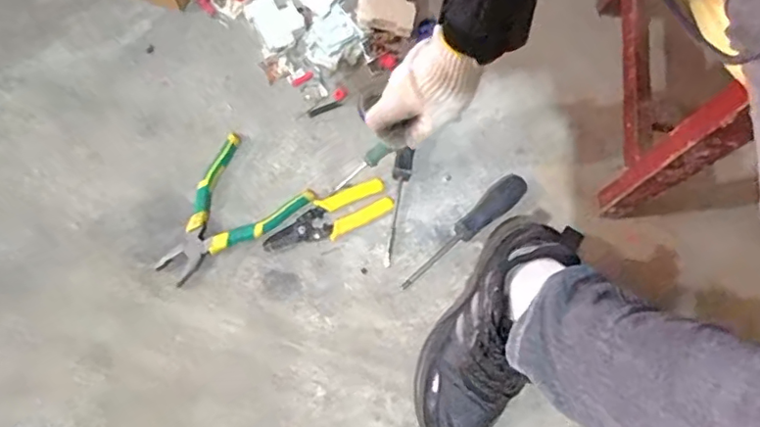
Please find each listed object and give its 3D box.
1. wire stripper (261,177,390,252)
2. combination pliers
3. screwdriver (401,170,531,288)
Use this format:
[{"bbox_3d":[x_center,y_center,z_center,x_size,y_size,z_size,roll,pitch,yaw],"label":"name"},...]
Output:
[{"bbox_3d":[-0.064,0.008,0.692,0.161,0.010,0.049,-28,73,-12],"label":"wire stripper"},{"bbox_3d":[-0.192,0.006,0.682,0.135,0.020,0.183,35,72,10],"label":"combination pliers"},{"bbox_3d":[0.106,0.025,0.683,0.038,0.033,0.192,42,73,13],"label":"screwdriver"}]

